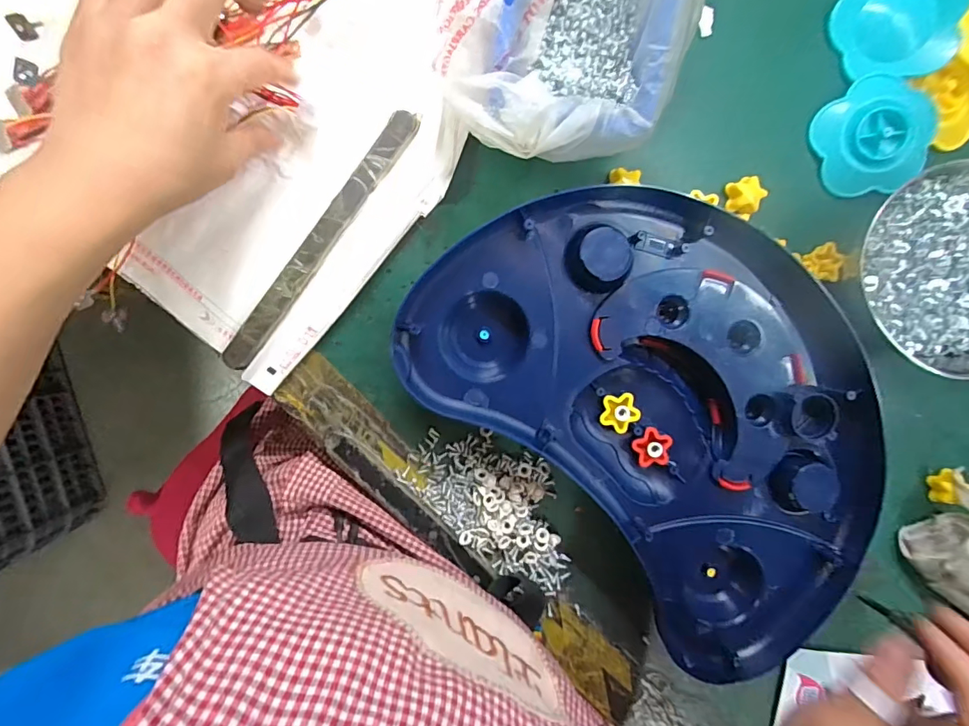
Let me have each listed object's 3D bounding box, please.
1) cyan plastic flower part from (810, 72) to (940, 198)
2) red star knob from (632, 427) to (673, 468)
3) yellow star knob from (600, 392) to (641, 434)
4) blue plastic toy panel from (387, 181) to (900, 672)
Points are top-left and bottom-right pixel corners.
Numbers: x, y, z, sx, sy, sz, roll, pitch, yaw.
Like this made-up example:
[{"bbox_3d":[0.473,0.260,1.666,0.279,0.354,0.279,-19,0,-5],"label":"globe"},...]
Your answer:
[{"bbox_3d":[0.261,-0.150,0.330,0.071,0.017,0.071,4,104,17],"label":"cyan plastic flower part"},{"bbox_3d":[0.115,0.057,0.330,0.026,0.005,0.025,-11,95,-4],"label":"red star knob"},{"bbox_3d":[0.091,0.032,0.328,0.025,0.006,0.026,28,92,-7],"label":"yellow star knob"},{"bbox_3d":[0.121,0.027,0.326,0.229,0.052,0.328,-44,97,-1],"label":"blue plastic toy panel"}]

